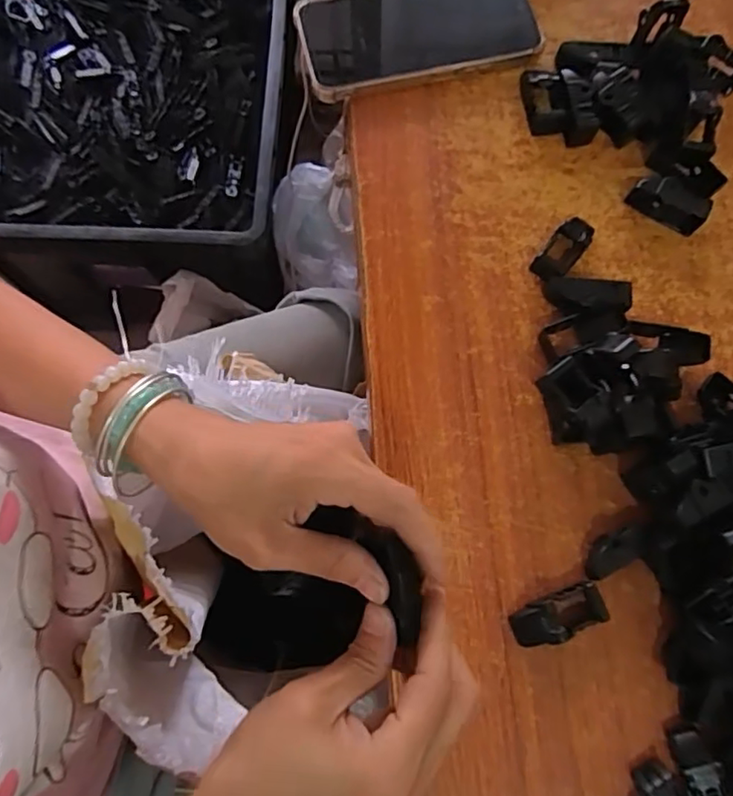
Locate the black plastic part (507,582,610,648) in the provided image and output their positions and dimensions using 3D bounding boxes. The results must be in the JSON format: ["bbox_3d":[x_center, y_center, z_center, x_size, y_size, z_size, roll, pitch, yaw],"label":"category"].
[{"bbox_3d":[0.105,0.120,0.328,0.049,0.018,0.021,-22,76,-7],"label":"black plastic part"}]

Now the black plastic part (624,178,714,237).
[{"bbox_3d":[0.201,-0.131,0.397,0.048,0.023,0.019,33,76,7],"label":"black plastic part"}]

